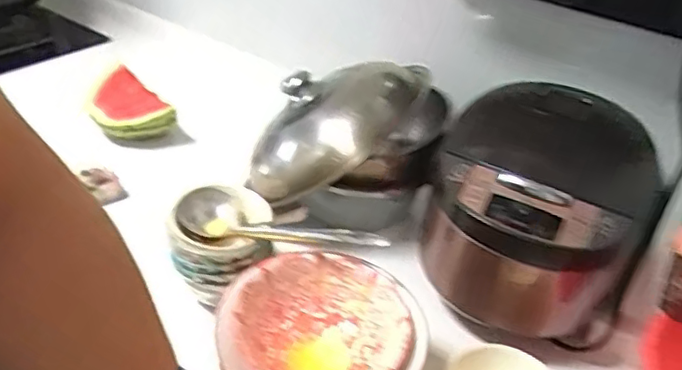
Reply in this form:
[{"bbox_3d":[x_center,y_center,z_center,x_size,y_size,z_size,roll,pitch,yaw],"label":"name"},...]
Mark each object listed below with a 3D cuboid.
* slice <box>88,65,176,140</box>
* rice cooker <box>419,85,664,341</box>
[{"bbox_3d":[-0.355,-0.124,1.004,0.150,0.074,0.086,33,42,32],"label":"slice"},{"bbox_3d":[0.230,0.021,0.752,0.254,0.201,0.270,5,34,-3],"label":"rice cooker"}]

